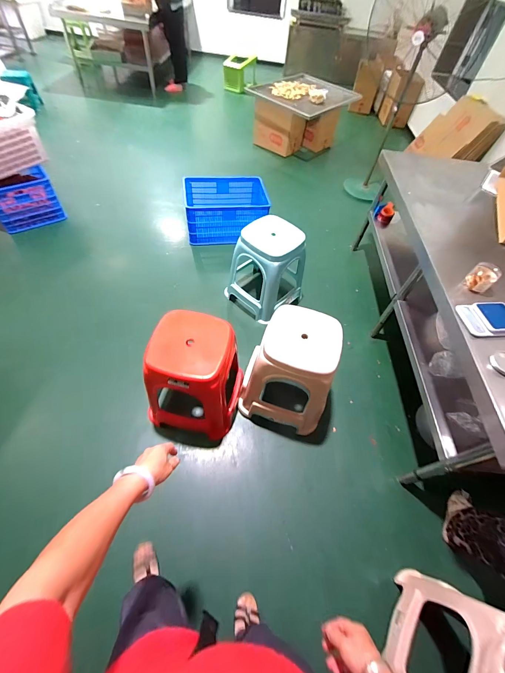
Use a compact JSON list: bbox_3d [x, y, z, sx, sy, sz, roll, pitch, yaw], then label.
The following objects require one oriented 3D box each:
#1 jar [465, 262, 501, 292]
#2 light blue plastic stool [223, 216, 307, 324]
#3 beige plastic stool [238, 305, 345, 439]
[{"bbox_3d":[0.844,-0.219,1.047,0.085,0.075,0.083,3,55,-4],"label":"jar"},{"bbox_3d":[0.105,-0.390,1.641,0.365,0.426,0.316,-31,64,-25],"label":"light blue plastic stool"},{"bbox_3d":[0.175,0.138,1.270,0.375,0.437,0.338,16,55,4],"label":"beige plastic stool"}]

